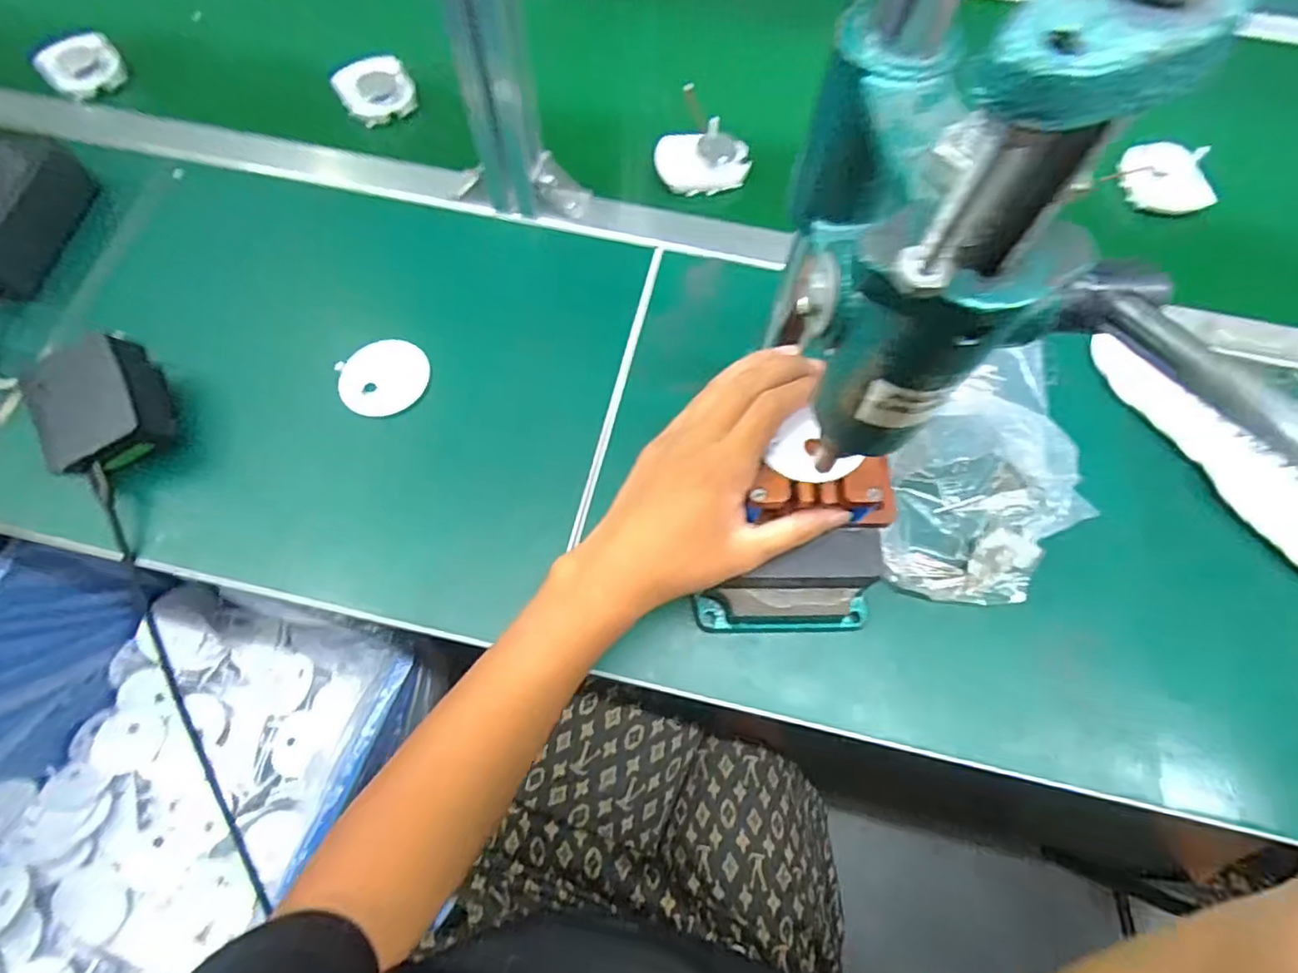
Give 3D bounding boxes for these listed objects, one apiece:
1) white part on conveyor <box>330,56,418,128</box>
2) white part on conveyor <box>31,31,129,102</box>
[{"bbox_3d":[-0.250,-0.360,0.567,0.066,0.020,0.052,-30,106,-25],"label":"white part on conveyor"},{"bbox_3d":[-0.510,-0.379,0.557,0.025,0.036,0.069,24,67,10],"label":"white part on conveyor"}]

